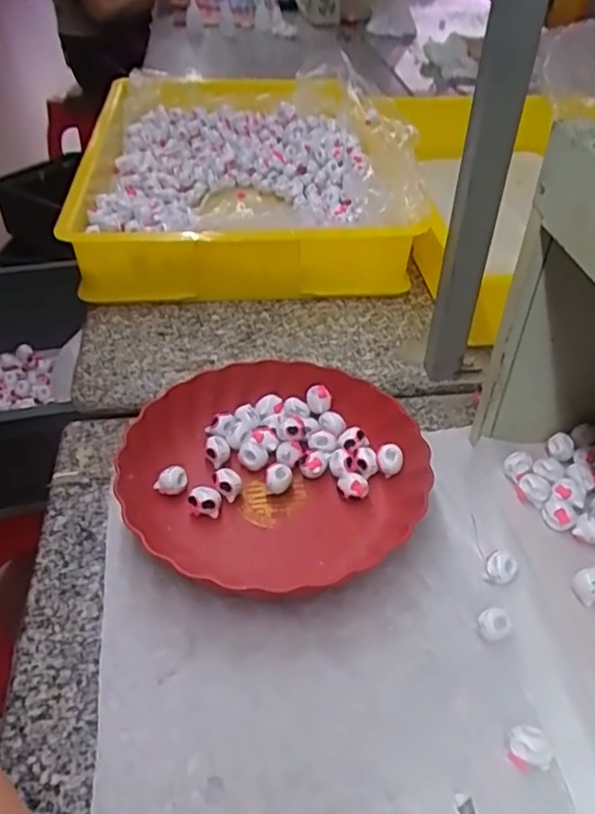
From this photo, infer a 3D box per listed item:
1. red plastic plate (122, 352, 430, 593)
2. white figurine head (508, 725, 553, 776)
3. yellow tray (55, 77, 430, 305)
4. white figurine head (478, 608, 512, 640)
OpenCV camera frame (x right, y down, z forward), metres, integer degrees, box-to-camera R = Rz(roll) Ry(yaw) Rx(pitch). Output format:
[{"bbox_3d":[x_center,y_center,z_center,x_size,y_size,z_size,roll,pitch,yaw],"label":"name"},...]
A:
[{"bbox_3d":[-0.020,0.050,0.525,0.244,0.045,0.232,-12,43,-15],"label":"red plastic plate"},{"bbox_3d":[0.139,0.203,0.377,0.026,0.017,0.022,-4,42,-6],"label":"white figurine head"},{"bbox_3d":[-0.094,-0.375,0.934,0.431,0.118,0.637,-5,42,-7],"label":"yellow tray"},{"bbox_3d":[0.137,0.151,0.439,0.021,0.013,0.020,1,42,-1],"label":"white figurine head"}]

